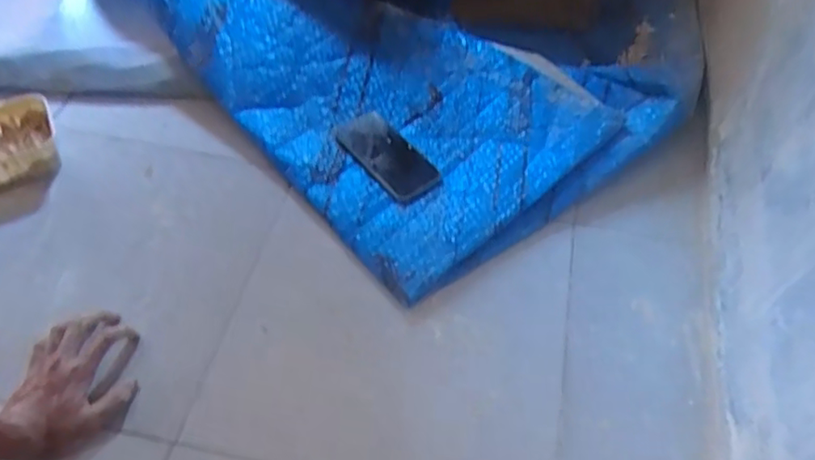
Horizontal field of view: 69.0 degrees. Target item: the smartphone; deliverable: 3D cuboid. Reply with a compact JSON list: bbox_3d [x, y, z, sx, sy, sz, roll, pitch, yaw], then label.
[{"bbox_3d":[-0.031,-0.111,0.864,0.081,0.015,0.165,-31,62,-18],"label":"smartphone"}]

